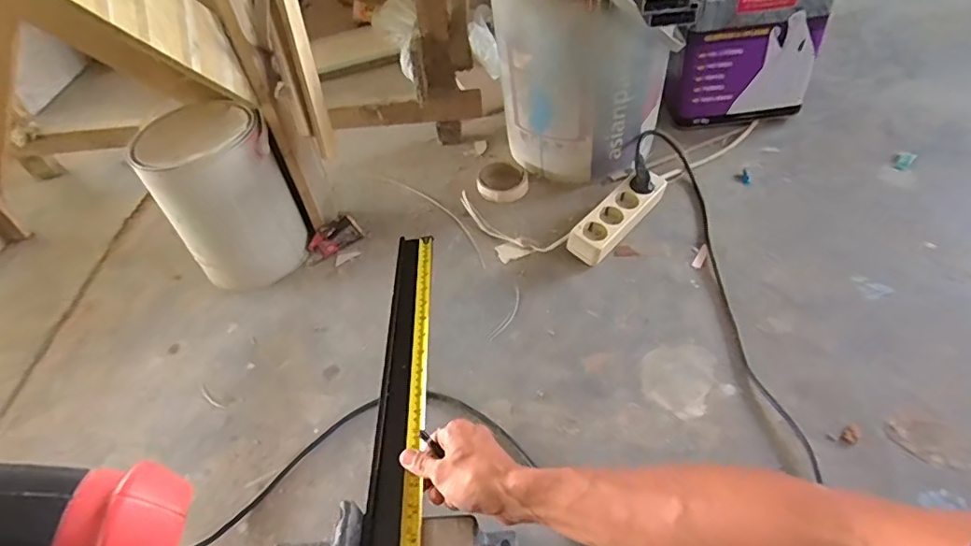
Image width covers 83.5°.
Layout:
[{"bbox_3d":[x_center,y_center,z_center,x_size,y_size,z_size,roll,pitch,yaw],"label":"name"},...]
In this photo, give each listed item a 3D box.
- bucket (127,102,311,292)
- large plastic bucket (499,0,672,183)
[{"bbox_3d":[-0.395,-0.122,0.823,0.167,0.251,0.186,-32,51,-22],"label":"bucket"},{"bbox_3d":[0.162,-0.370,0.899,0.282,0.361,0.276,-4,47,4],"label":"large plastic bucket"}]

